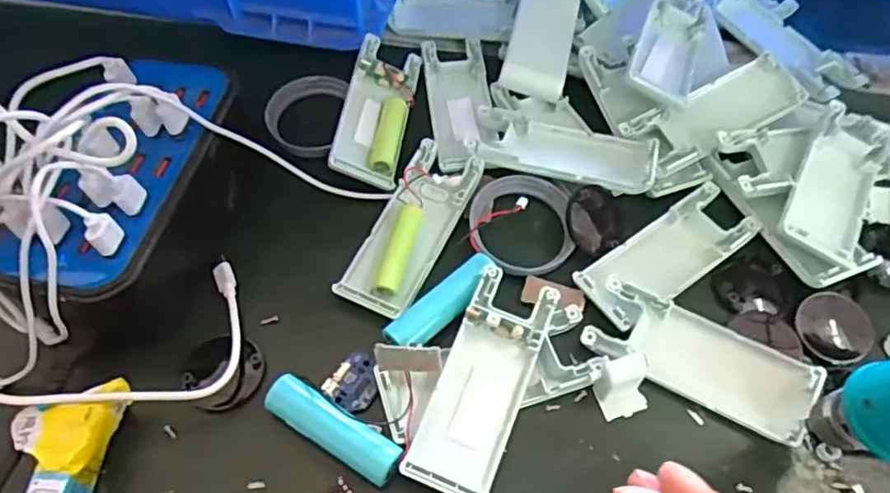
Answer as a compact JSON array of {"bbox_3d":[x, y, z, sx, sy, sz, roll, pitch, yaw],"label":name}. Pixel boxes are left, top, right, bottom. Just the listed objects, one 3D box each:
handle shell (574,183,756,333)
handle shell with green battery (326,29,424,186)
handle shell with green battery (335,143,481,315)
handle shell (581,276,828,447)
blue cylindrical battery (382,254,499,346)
[{"bbox_3d":[0.118,0.002,0.333,0.102,0.011,0.040,-33,65,-19],"label":"handle shell"},{"bbox_3d":[-0.040,-0.083,0.375,0.037,0.016,0.104,8,59,3],"label":"handle shell with green battery"},{"bbox_3d":[-0.018,-0.011,0.340,0.038,0.013,0.102,24,61,12],"label":"handle shell with green battery"},{"bbox_3d":[0.122,0.052,0.302,0.102,0.015,0.039,26,62,14],"label":"handle shell"},{"bbox_3d":[-0.001,0.029,0.314,0.063,0.015,0.020,-37,67,-21],"label":"blue cylindrical battery"}]

